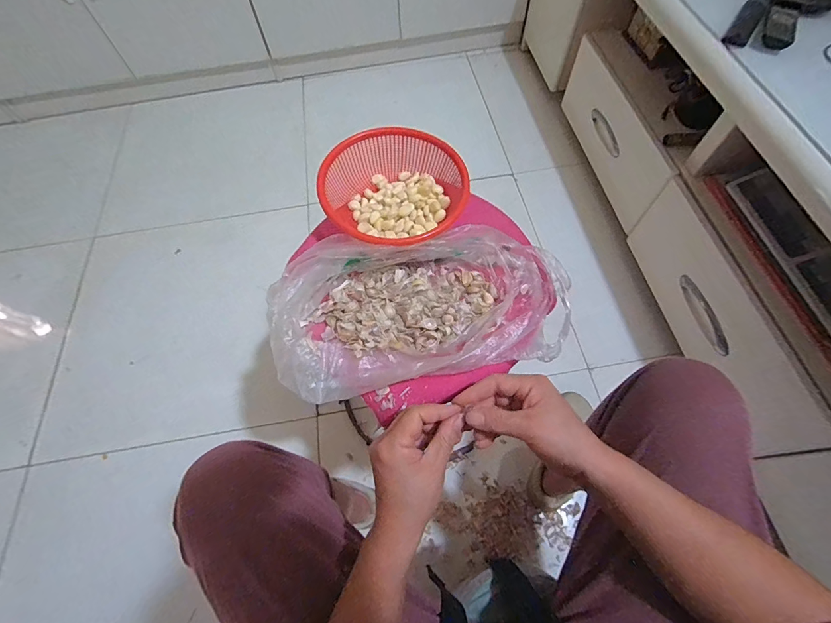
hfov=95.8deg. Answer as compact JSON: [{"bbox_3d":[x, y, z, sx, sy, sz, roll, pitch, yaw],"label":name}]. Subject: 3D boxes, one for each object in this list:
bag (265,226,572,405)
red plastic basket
[{"bbox_3d":[0.007,-0.008,0.391,0.308,0.053,0.151,-10,63,-2],"label":"bag"},{"bbox_3d":[-0.024,-0.141,0.445,0.169,0.064,0.148,-28,65,-11],"label":"red plastic basket"}]

